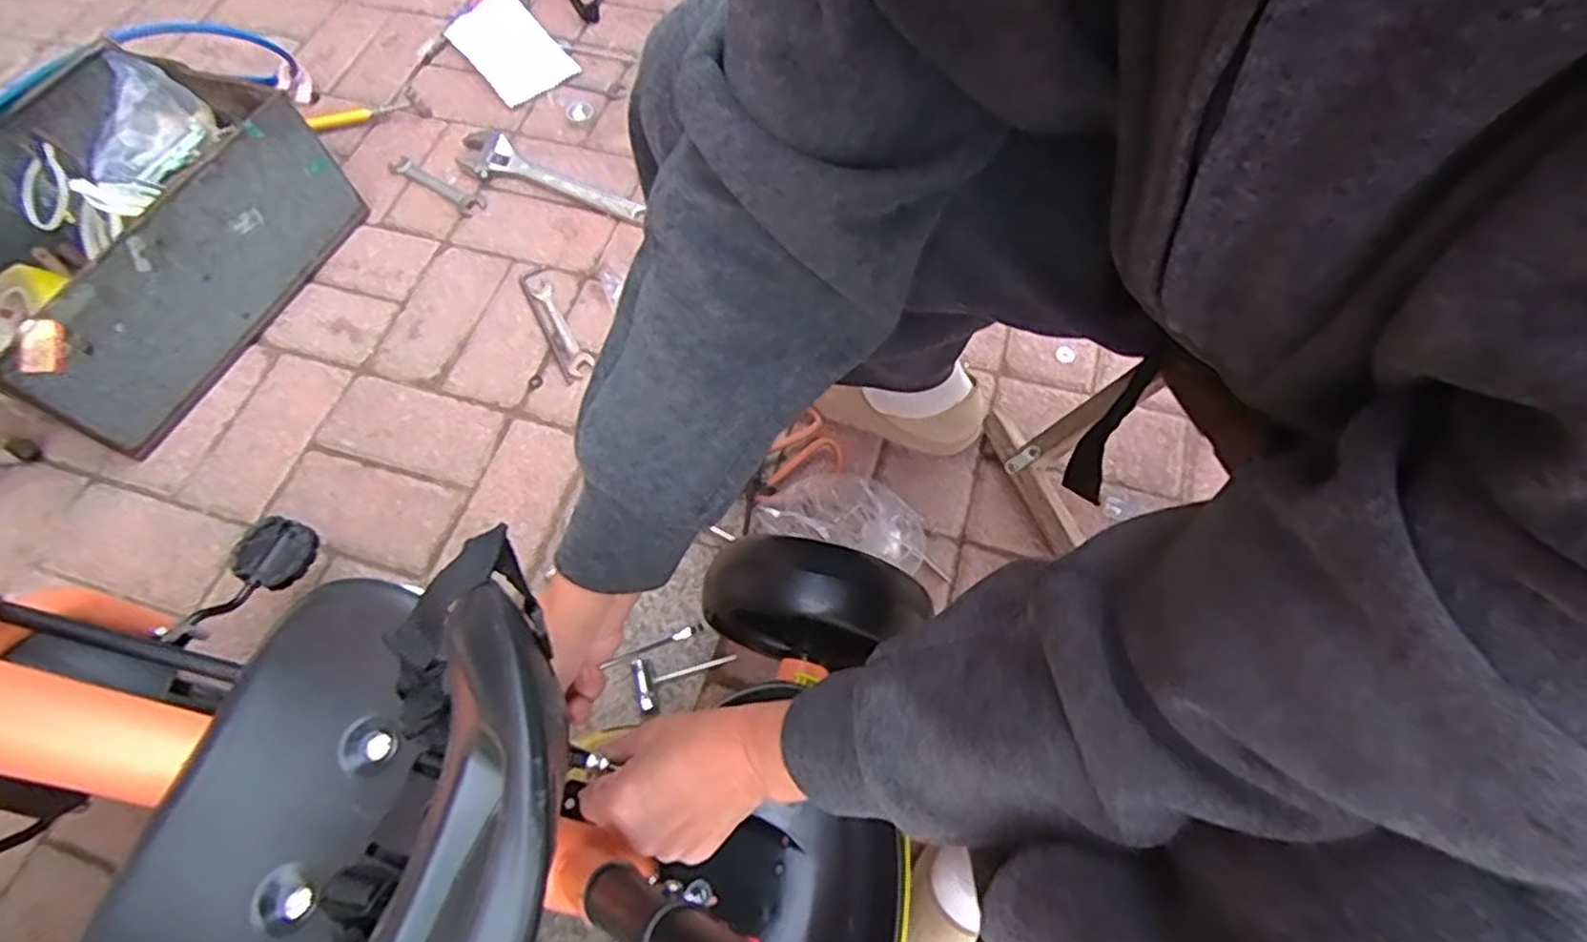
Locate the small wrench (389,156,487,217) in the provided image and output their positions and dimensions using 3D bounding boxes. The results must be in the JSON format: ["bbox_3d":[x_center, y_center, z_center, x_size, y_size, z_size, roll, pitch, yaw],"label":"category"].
[{"bbox_3d":[-0.467,-0.373,0.967,0.152,0.007,0.032,29,67,2],"label":"small wrench"}]

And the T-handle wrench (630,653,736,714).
[{"bbox_3d":[-0.102,0.185,0.686,0.095,0.013,0.045,-15,62,-21],"label":"T-handle wrench"}]

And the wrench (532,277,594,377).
[{"bbox_3d":[-0.274,-0.172,0.869,0.027,0.008,0.147,-26,77,-10],"label":"wrench"}]

